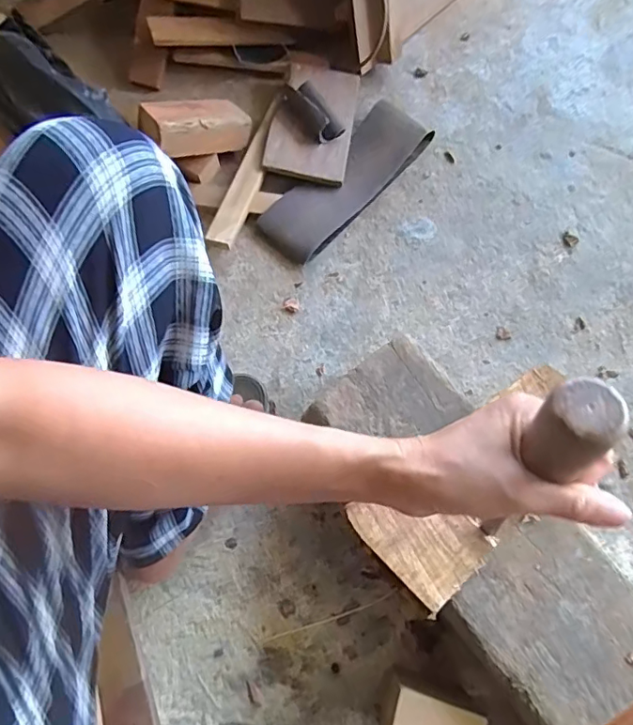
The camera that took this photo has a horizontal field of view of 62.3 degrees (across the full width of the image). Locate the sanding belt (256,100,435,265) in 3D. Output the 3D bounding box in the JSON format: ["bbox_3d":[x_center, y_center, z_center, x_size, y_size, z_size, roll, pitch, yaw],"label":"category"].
[{"bbox_3d":[0.040,-0.267,0.761,0.100,0.062,0.276,40,77,13],"label":"sanding belt"}]

